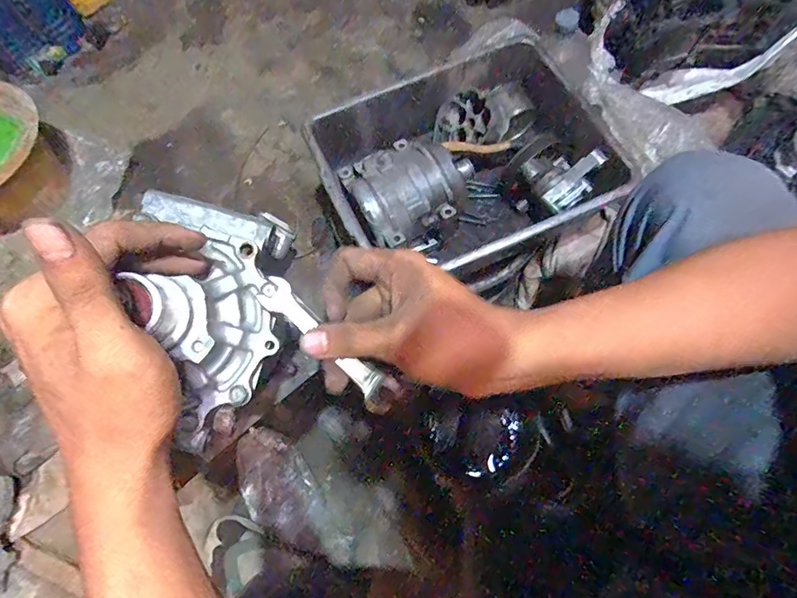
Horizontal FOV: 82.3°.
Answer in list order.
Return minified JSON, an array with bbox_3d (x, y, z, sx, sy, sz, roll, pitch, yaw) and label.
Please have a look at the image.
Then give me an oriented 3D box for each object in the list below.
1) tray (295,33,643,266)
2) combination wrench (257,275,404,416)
[{"bbox_3d":[0.094,-0.182,0.694,0.375,0.142,0.311,-27,72,-9],"label":"tray"},{"bbox_3d":[-0.042,0.028,0.282,0.107,0.004,0.021,43,75,-1],"label":"combination wrench"}]

